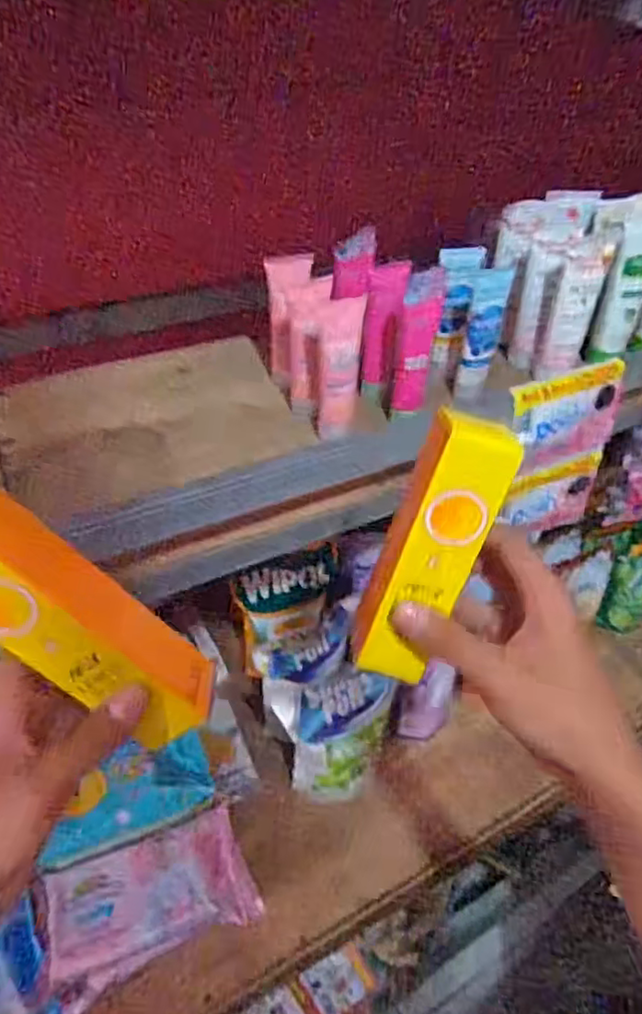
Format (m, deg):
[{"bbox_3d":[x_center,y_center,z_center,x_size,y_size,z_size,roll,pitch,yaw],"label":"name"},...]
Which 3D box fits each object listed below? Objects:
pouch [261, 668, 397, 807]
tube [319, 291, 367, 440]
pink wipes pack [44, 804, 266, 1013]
[{"bbox_3d":[0.011,0.270,0.719,0.134,0.170,0.066,-3,42,-6],"label":"pouch"},{"bbox_3d":[0.017,-0.122,0.555,0.034,0.116,0.040,4,42,2],"label":"tube"},{"bbox_3d":[-0.162,0.379,0.602,0.183,0.050,0.104,-14,44,-17],"label":"pink wipes pack"}]

